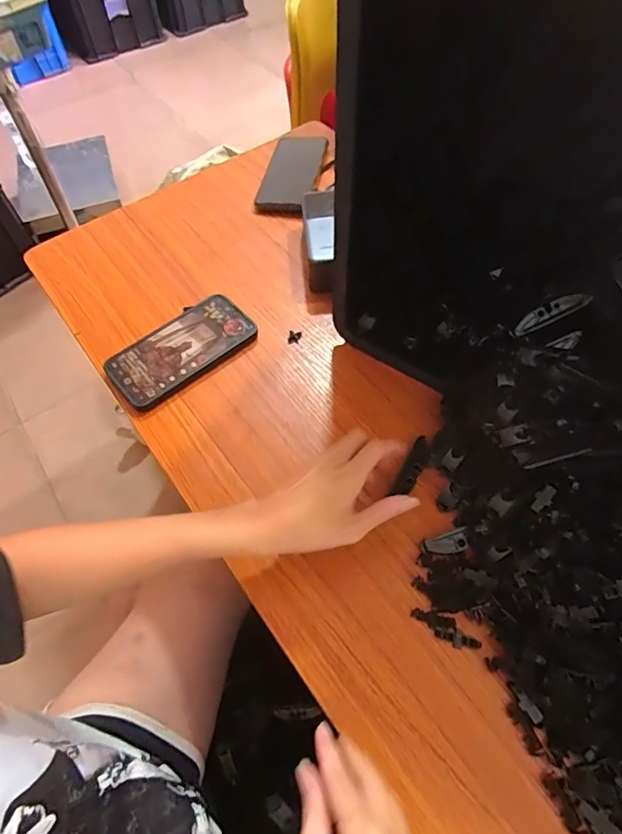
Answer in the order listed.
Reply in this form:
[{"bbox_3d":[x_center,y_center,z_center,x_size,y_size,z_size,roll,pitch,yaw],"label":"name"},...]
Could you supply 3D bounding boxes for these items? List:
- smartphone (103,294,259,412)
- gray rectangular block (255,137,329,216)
[{"bbox_3d":[-0.141,-0.074,0.536,0.159,0.017,0.081,-37,65,-18],"label":"smartphone"},{"bbox_3d":[-0.028,-0.349,0.687,0.079,0.020,0.154,10,61,9],"label":"gray rectangular block"}]

